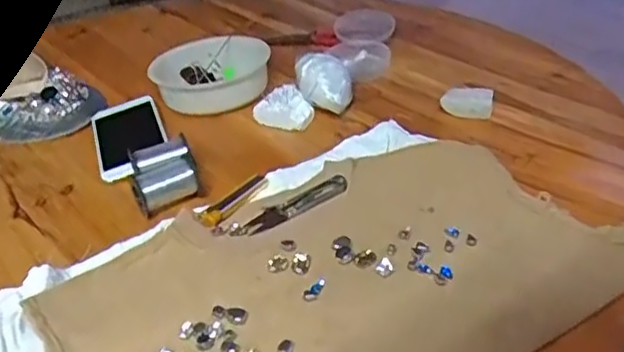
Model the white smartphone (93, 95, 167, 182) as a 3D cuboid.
[{"bbox_3d":[-0.204,-0.045,0.701,0.074,0.015,0.159,-15,36,-14],"label":"white smartphone"}]

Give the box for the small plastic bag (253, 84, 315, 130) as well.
[{"bbox_3d":[-0.035,-0.076,0.717,0.061,0.028,0.069,-12,35,-11],"label":"small plastic bag"}]

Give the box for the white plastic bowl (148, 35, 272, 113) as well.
[{"bbox_3d":[-0.121,-0.133,0.788,0.136,0.040,0.129,-3,35,2],"label":"white plastic bowl"}]

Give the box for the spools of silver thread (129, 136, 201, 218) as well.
[{"bbox_3d":[-0.144,-0.002,0.610,0.059,0.031,0.074,-13,36,-12],"label":"spools of silver thread"}]

